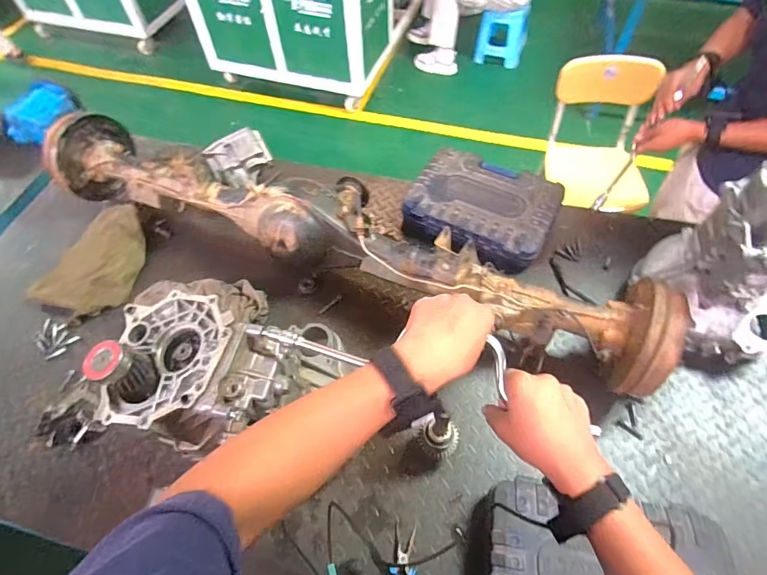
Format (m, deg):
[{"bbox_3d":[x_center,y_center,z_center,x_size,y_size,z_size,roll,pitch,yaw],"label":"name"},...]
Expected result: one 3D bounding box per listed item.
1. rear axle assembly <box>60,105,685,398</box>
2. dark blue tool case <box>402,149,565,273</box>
[{"bbox_3d":[-0.120,-0.116,0.998,1.428,0.232,0.231,18,61,15],"label":"rear axle assembly"},{"bbox_3d":[0.256,-0.208,1.130,0.369,0.084,0.273,23,62,17],"label":"dark blue tool case"}]

